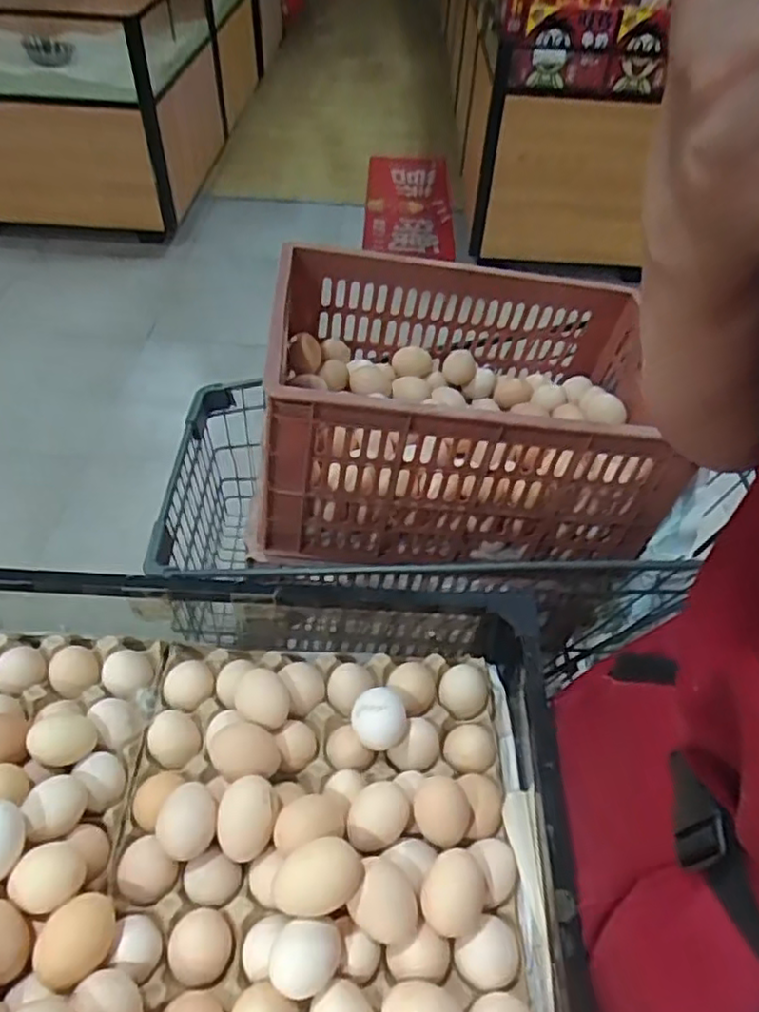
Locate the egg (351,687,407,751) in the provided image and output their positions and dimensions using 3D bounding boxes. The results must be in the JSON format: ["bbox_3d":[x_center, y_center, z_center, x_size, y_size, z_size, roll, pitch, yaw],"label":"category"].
[{"bbox_3d":[-0.001,0.180,0.559,0.044,0.051,0.043,3,47,-3],"label":"egg"}]

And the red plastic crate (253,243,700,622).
[{"bbox_3d":[0.095,-0.118,0.845,0.475,0.250,0.328,4,47,-3],"label":"red plastic crate"}]

